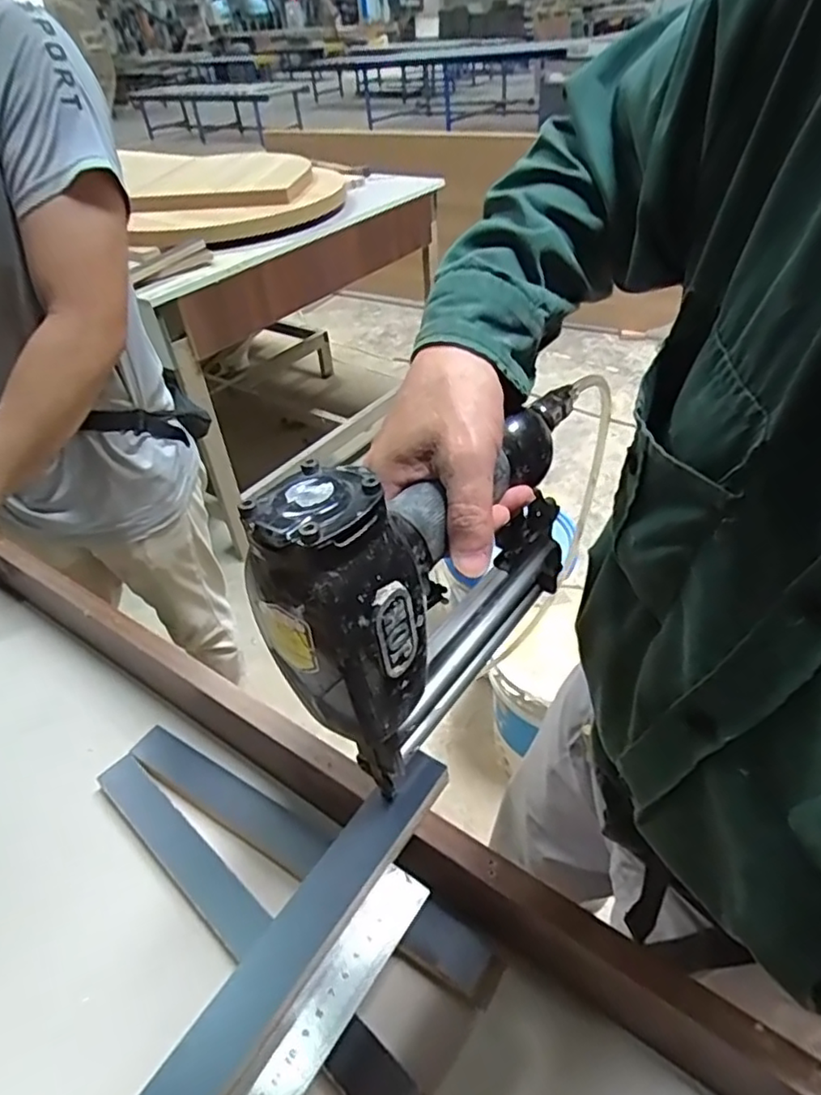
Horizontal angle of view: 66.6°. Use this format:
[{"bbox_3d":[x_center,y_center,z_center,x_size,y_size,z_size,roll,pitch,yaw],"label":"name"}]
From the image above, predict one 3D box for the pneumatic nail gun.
[{"bbox_3d":[0.021,0.003,0.352,0.058,0.184,0.243,23,47,27],"label":"pneumatic nail gun"}]

